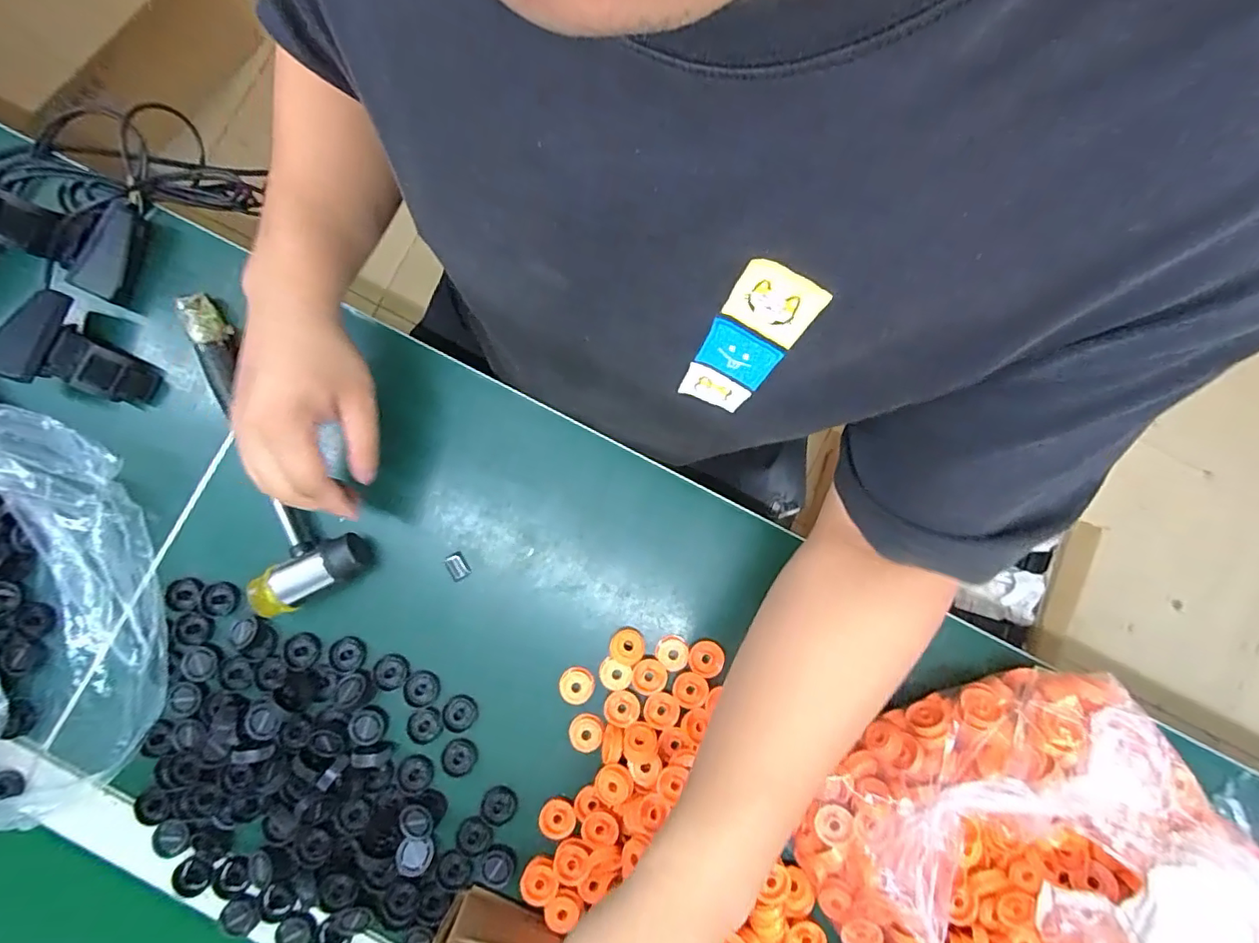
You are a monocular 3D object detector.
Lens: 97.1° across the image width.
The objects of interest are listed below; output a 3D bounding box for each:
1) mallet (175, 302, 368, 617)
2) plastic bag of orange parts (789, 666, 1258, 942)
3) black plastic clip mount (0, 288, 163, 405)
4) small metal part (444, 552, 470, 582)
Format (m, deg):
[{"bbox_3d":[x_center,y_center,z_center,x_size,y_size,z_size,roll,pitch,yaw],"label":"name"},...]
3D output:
[{"bbox_3d":[-0.280,-0.020,0.416,0.081,0.037,0.243,-27,84,-5],"label":"mallet"},{"bbox_3d":[0.253,0.261,0.331,0.247,0.095,0.224,-32,87,-3],"label":"plastic bag of orange parts"},{"bbox_3d":[-0.403,-0.089,0.416,0.081,0.062,0.068,16,83,0],"label":"black plastic clip mount"},{"bbox_3d":[-0.131,0.072,0.422,0.015,0.004,0.020,-29,86,-3],"label":"small metal part"}]

